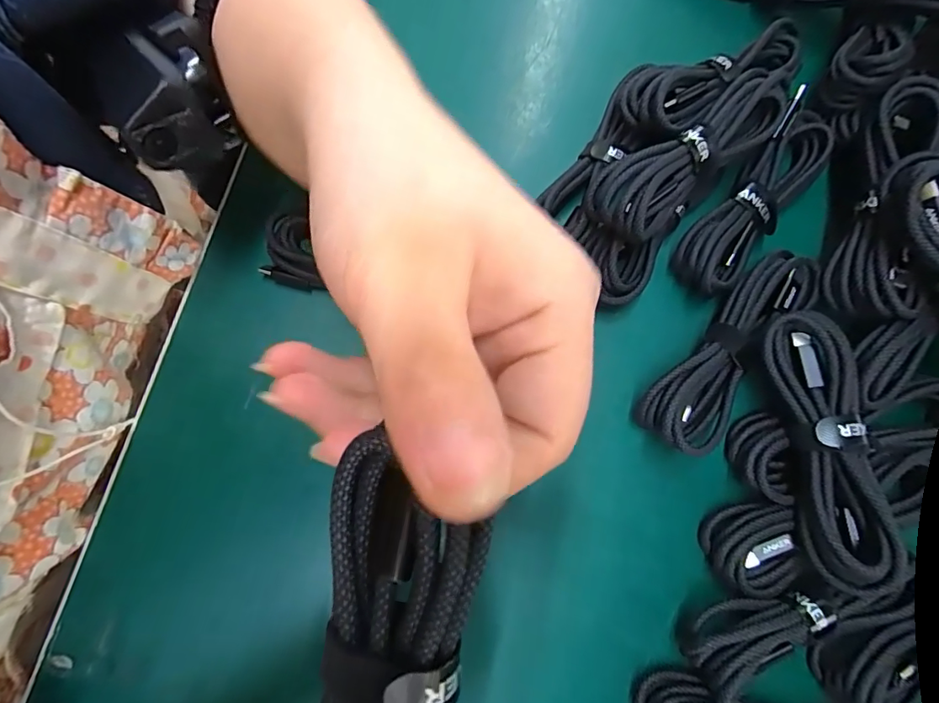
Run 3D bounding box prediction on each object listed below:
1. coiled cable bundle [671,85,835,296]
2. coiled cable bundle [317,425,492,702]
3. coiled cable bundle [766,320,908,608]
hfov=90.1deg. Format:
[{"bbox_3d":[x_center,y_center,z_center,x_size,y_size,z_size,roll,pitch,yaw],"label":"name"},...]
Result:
[{"bbox_3d":[0.143,-0.077,0.229,0.033,0.024,0.112,37,81,7],"label":"coiled cable bundle"},{"bbox_3d":[-0.017,0.066,0.089,0.032,0.013,0.095,6,93,2],"label":"coiled cable bundle"},{"bbox_3d":[0.151,0.040,0.197,0.031,0.020,0.110,-7,79,-1],"label":"coiled cable bundle"}]

